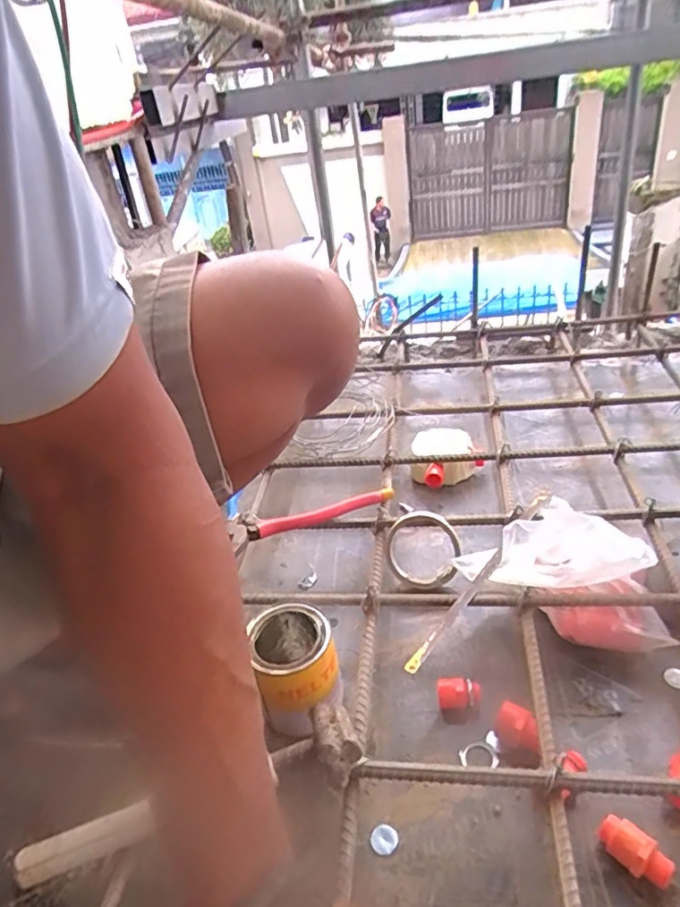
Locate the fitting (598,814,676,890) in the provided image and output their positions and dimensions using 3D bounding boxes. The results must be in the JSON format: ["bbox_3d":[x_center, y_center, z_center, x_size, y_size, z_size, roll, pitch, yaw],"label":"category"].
[{"bbox_3d":[0.220,0.298,0.432,0.022,0.029,0.050,-31,39,-30],"label":"fitting"}]

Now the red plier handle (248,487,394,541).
[{"bbox_3d":[-0.020,0.072,0.708,0.187,0.015,0.022,-18,34,-13],"label":"red plier handle"}]

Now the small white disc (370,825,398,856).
[{"bbox_3d":[0.036,0.316,0.474,0.022,0.004,0.021,-6,33,4],"label":"small white disc"}]

